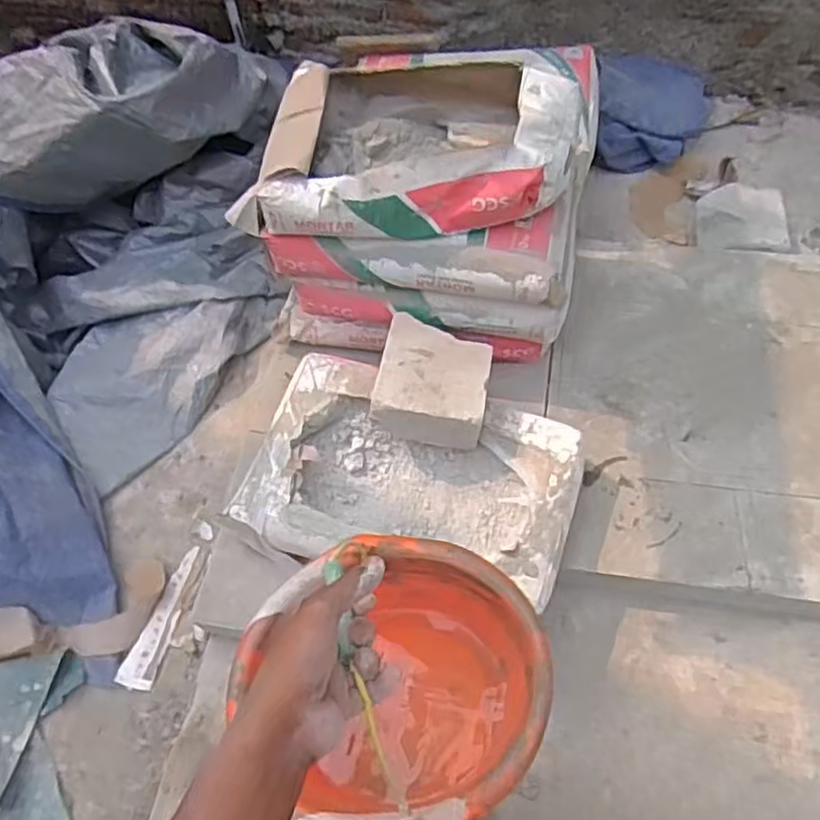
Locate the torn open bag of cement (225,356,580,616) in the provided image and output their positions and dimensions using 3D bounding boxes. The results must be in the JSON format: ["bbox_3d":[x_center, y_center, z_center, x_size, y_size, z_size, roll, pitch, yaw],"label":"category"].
[{"bbox_3d":[-0.001,0.127,1.319,0.583,0.109,0.377,13,63,11],"label":"torn open bag of cement"}]

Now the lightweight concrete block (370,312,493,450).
[{"bbox_3d":[0.046,-0.048,1.332,0.196,0.125,0.223,9,63,9],"label":"lightweight concrete block"}]

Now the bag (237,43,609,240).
[{"bbox_3d":[0.029,-0.530,1.319,0.601,0.129,0.447,5,62,7],"label":"bag"}]

